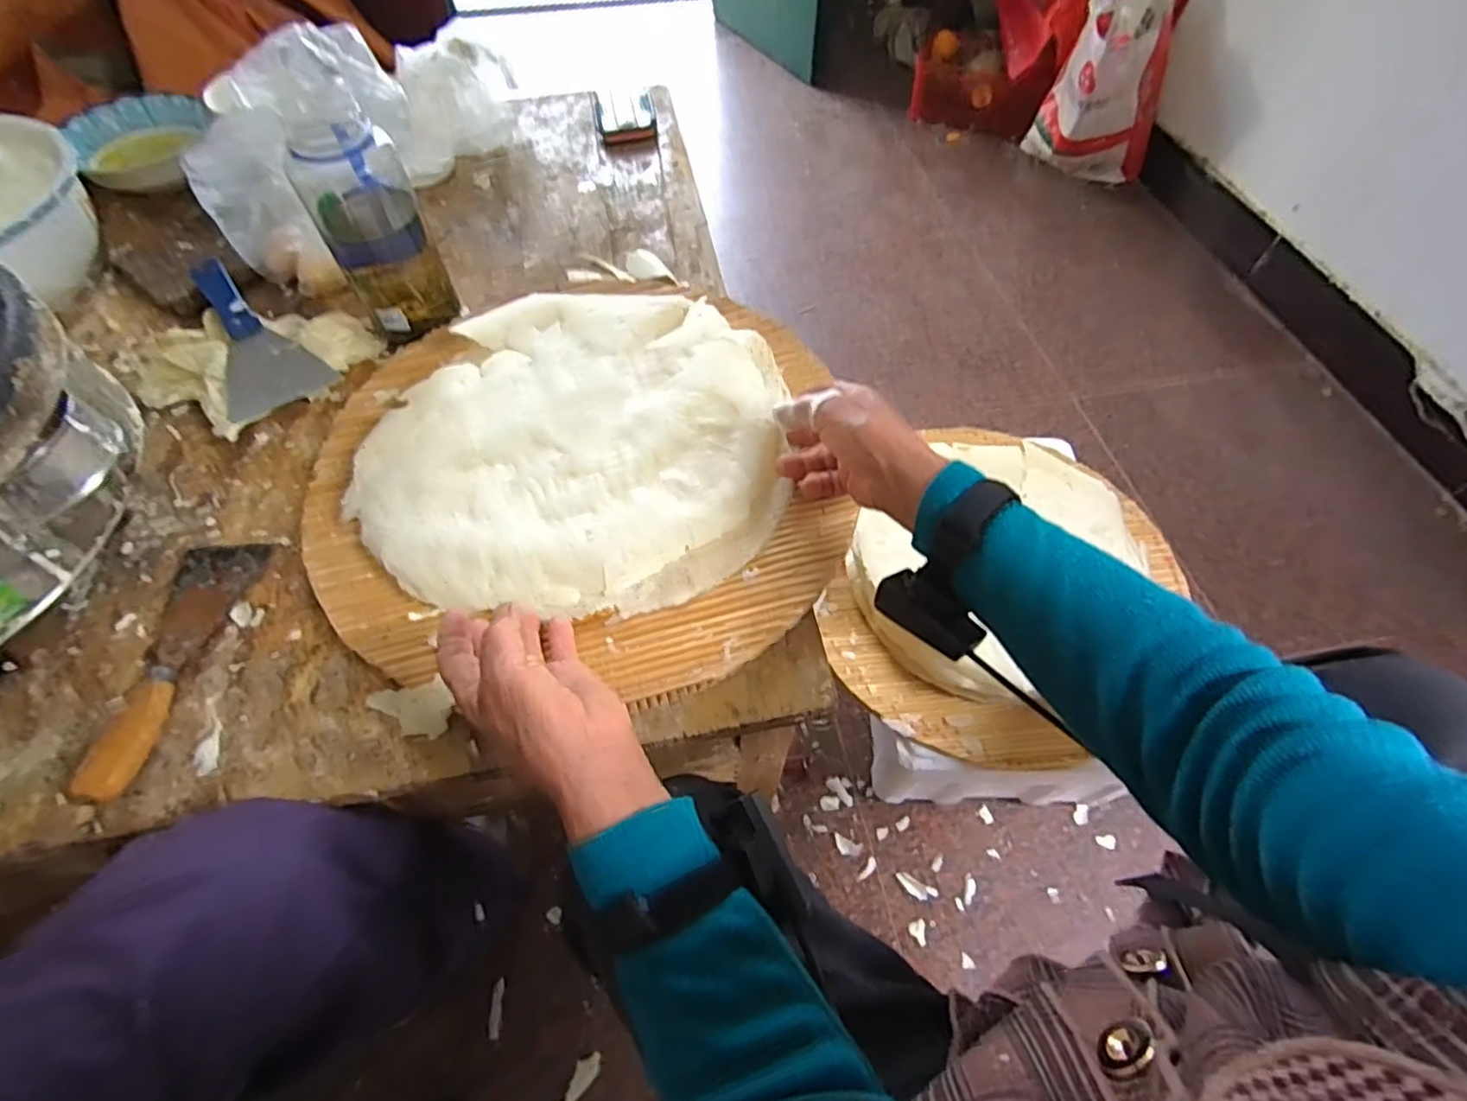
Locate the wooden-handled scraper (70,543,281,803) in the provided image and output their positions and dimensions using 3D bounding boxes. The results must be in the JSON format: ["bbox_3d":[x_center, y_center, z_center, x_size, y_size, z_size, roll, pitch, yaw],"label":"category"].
[{"bbox_3d":[-0.405,0.072,0.467,0.062,0.027,0.194,2,57,1],"label":"wooden-handled scraper"}]

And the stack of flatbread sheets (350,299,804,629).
[{"bbox_3d":[-0.128,-0.101,0.548,0.329,0.033,0.319,4,57,2],"label":"stack of flatbread sheets"}]

